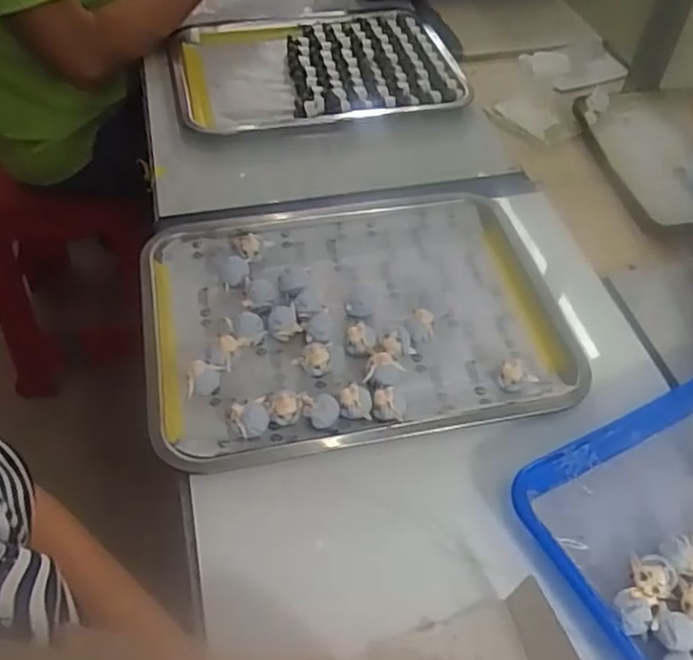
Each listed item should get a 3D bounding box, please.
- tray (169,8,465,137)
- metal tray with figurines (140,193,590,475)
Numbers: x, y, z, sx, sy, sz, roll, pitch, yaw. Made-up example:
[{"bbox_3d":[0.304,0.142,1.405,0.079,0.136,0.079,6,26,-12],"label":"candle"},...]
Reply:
[{"bbox_3d":[-0.039,-0.348,0.862,0.351,0.031,0.261,-5,52,-5],"label":"tray"},{"bbox_3d":[0.006,-0.018,0.602,0.359,0.024,0.275,-8,51,-8],"label":"metal tray with figurines"}]

